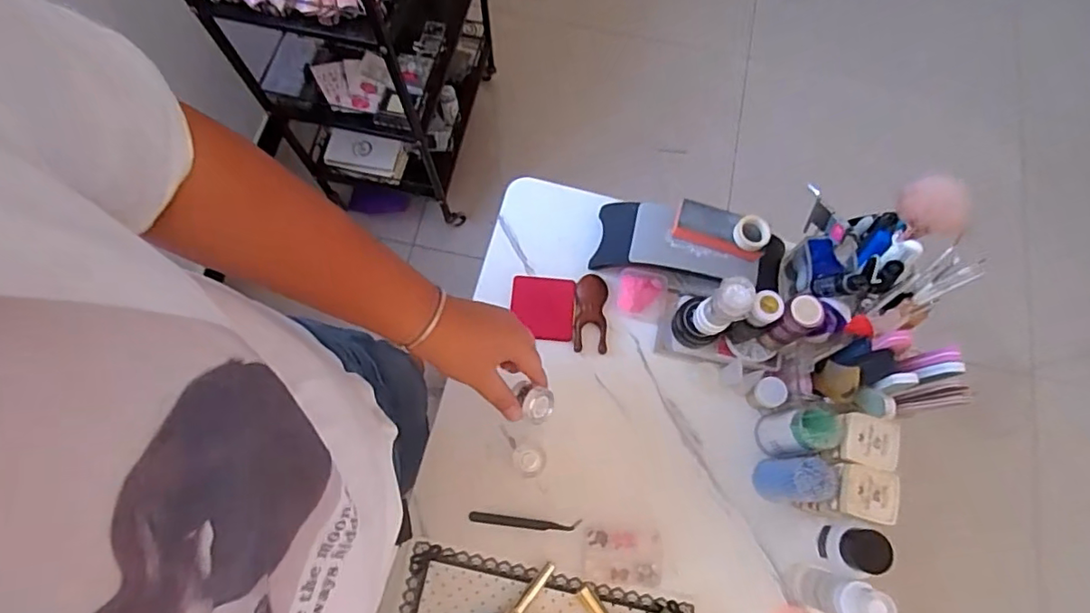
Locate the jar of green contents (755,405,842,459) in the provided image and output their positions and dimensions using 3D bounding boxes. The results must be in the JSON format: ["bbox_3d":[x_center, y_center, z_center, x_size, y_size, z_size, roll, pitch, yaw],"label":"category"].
[{"bbox_3d":[0.253,0.126,0.580,0.045,0.103,0.041,0,73,-1],"label":"jar of green contents"}]

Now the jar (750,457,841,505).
[{"bbox_3d":[0.245,0.172,0.573,0.041,0.101,0.043,0,73,-1],"label":"jar"}]

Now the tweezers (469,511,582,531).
[{"bbox_3d":[-0.021,0.222,0.594,0.112,0.006,0.012,5,73,1],"label":"tweezers"}]

